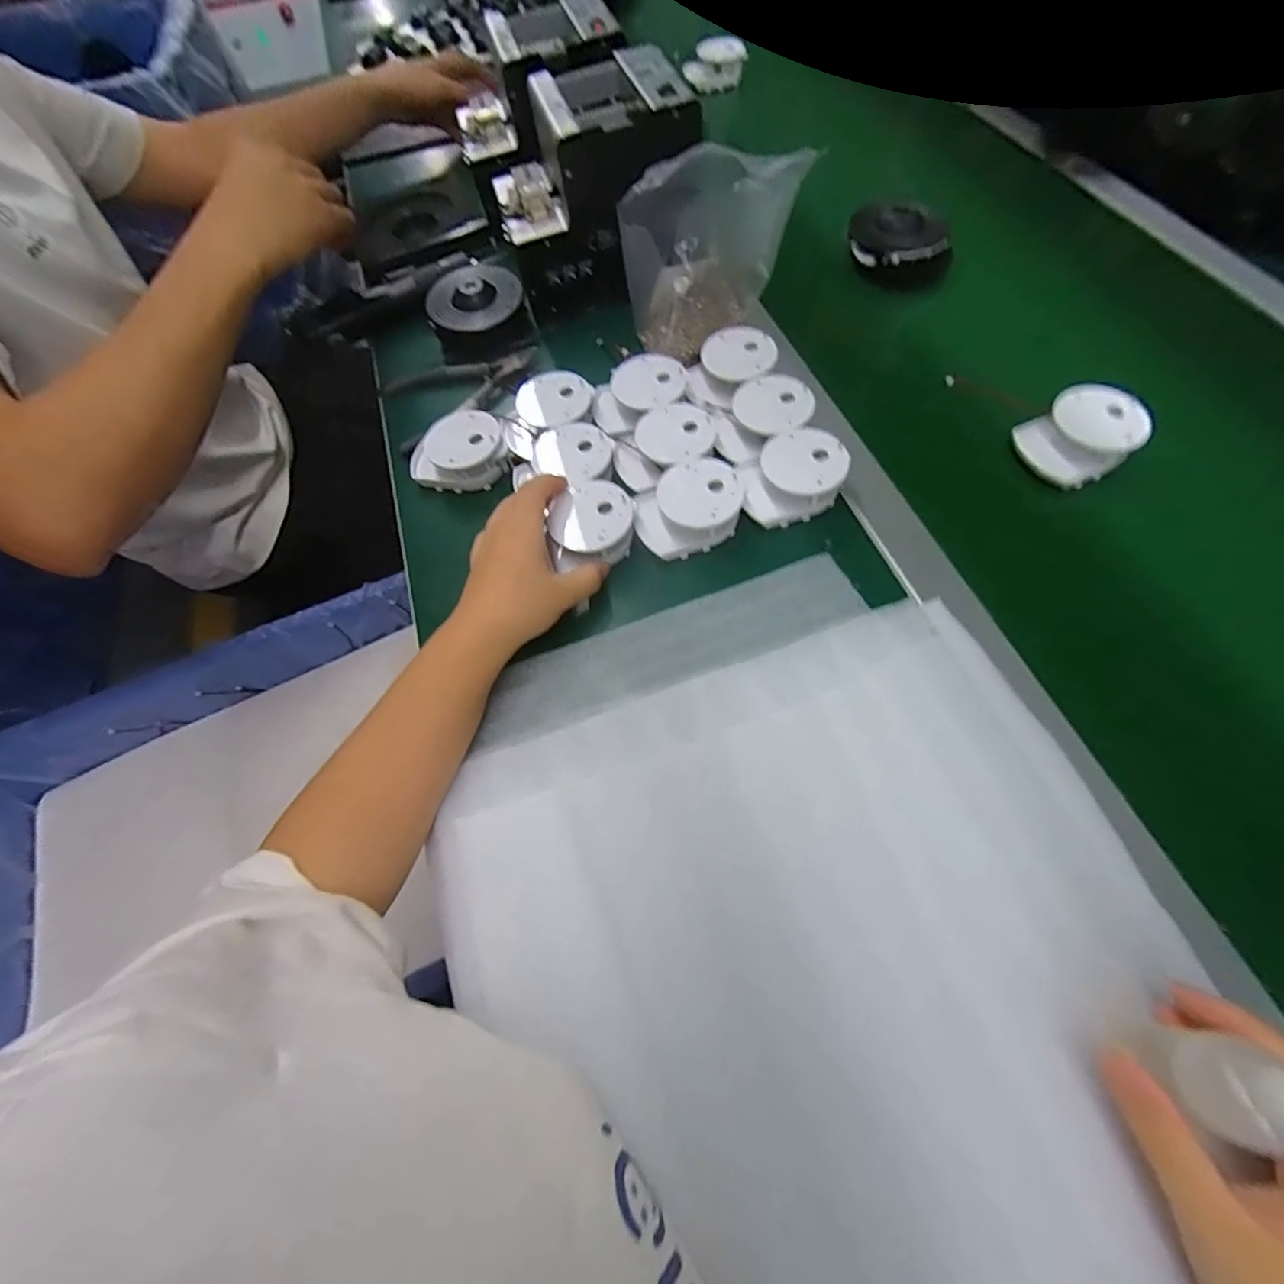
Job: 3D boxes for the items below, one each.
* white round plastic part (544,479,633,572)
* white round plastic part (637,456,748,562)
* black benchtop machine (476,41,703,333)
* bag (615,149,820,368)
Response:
[{"bbox_3d":[-0.040,-0.090,0.429,0.066,0.029,0.058,-20,63,-7],"label":"white round plastic part"},{"bbox_3d":[0.035,-0.103,0.433,0.079,0.037,0.064,-16,63,-5],"label":"white round plastic part"},{"bbox_3d":[-0.049,-0.429,0.535,0.171,0.141,0.151,-17,63,-6],"label":"black benchtop machine"},{"bbox_3d":[0.058,-0.334,0.482,0.143,0.143,0.071,-31,65,-12],"label":"bag"}]

